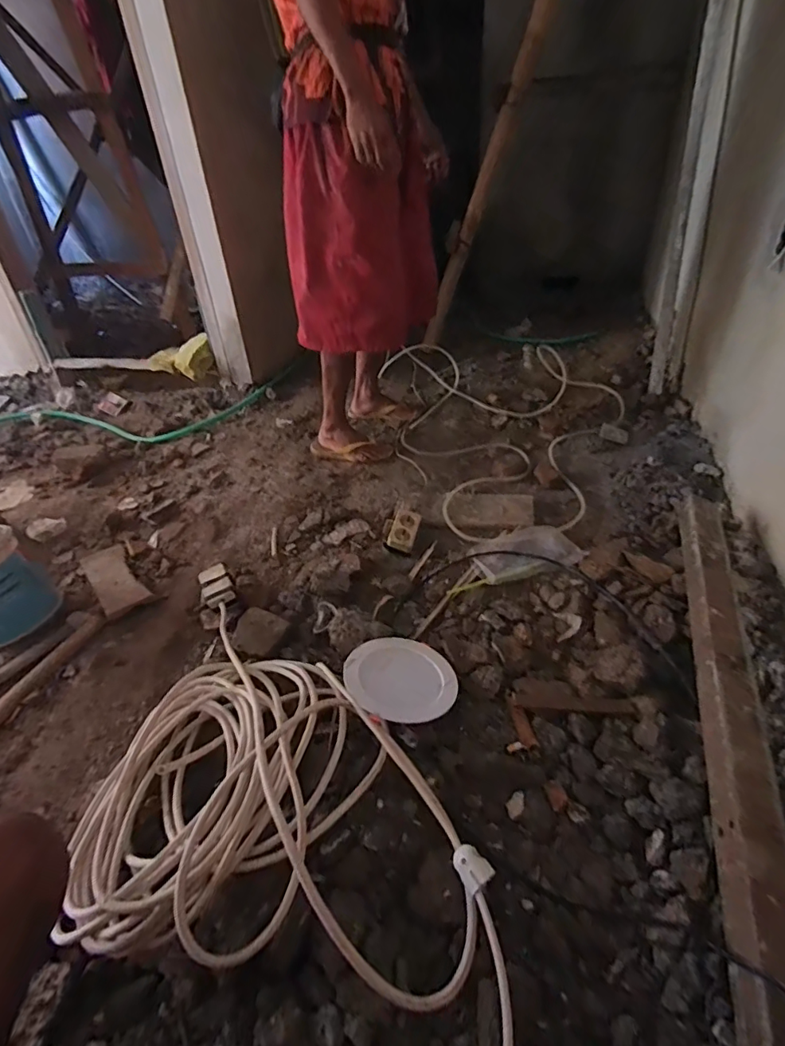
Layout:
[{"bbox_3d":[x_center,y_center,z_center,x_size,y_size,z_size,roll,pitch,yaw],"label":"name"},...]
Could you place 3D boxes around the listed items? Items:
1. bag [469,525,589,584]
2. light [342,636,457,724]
[{"bbox_3d":[0.282,0.060,1.052,0.213,0.030,0.124,-13,39,-8],"label":"bag"},{"bbox_3d":[0.013,0.249,0.802,0.177,0.015,0.157,2,34,-14],"label":"light"}]

